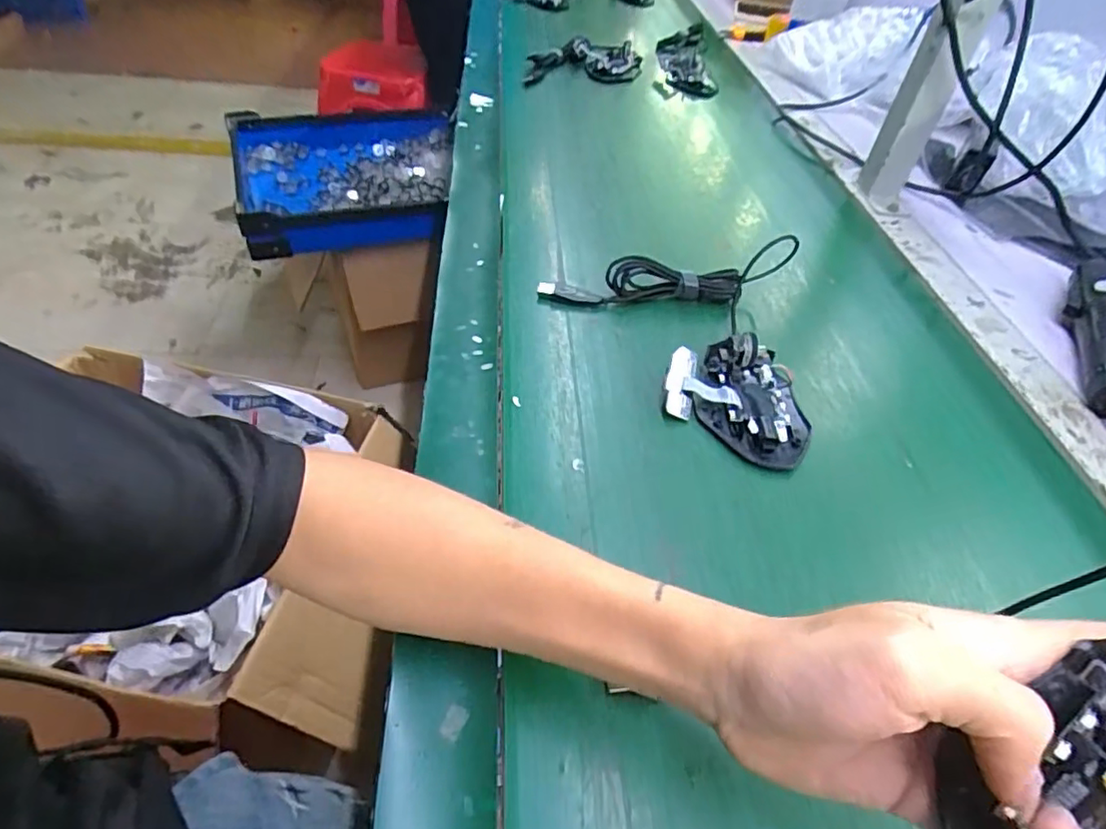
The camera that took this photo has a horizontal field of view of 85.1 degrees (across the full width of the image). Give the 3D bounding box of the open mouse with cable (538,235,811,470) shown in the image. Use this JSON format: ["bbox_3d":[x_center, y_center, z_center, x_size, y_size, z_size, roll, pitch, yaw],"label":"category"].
[{"bbox_3d":[0.134,-0.075,0.475,0.196,0.032,0.230,-29,56,-29],"label":"open mouse with cable"}]

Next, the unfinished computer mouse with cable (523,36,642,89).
[{"bbox_3d":[0.042,-0.518,0.890,0.193,0.039,0.100,-8,48,-14],"label":"unfinished computer mouse with cable"}]

